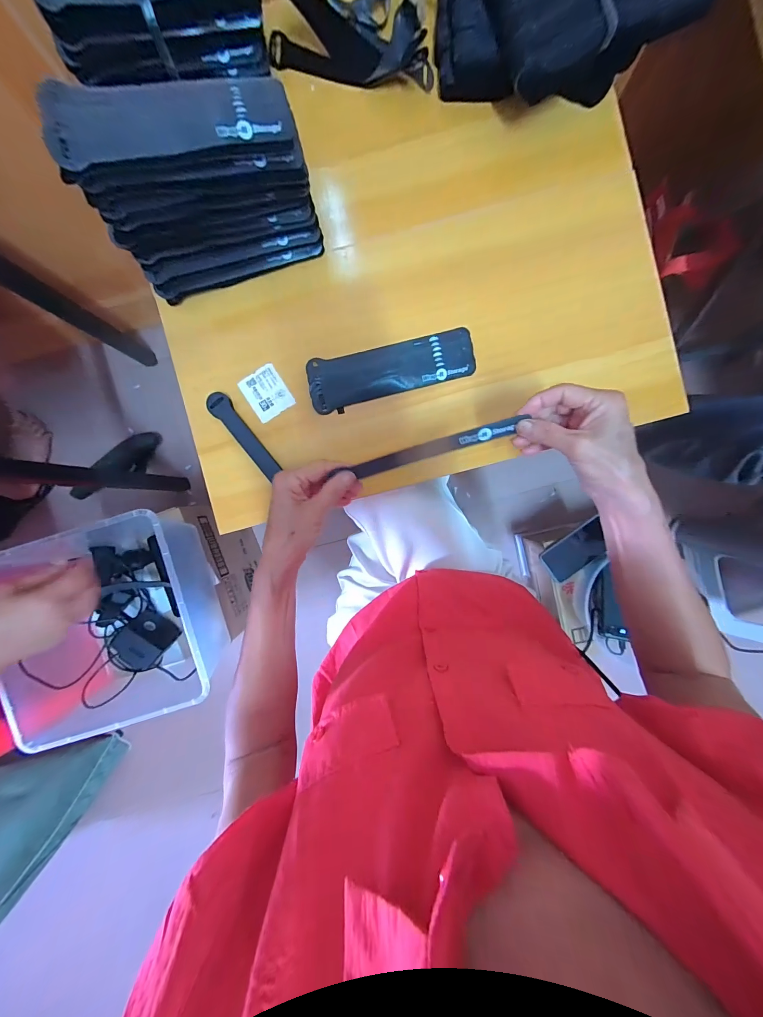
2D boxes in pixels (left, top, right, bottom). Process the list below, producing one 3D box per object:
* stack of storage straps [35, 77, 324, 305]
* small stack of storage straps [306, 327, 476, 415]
[{"bbox_3d":[-0.176,-0.322,0.336,0.197,0.133,0.097,-19,92,1],"label":"stack of storage straps"},{"bbox_3d":[0.012,-0.168,0.402,0.198,0.011,0.064,-12,92,1],"label":"small stack of storage straps"}]

